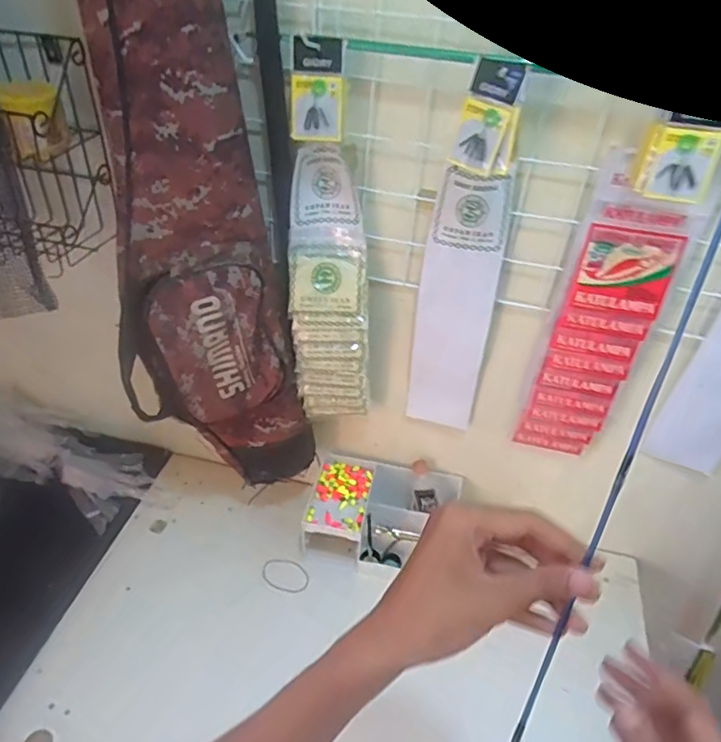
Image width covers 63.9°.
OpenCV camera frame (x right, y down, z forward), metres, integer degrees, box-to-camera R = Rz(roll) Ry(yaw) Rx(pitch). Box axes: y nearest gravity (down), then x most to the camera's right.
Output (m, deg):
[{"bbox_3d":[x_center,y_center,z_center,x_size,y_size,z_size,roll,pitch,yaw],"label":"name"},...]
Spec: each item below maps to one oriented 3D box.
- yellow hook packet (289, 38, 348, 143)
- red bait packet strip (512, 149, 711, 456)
[{"bbox_3d":[-0.043,-0.285,0.592,0.055,0.093,0.012,-2,31,-14],"label":"yellow hook packet"},{"bbox_3d":[0.288,-0.045,0.704,0.110,0.401,0.030,14,40,12],"label":"red bait packet strip"}]

